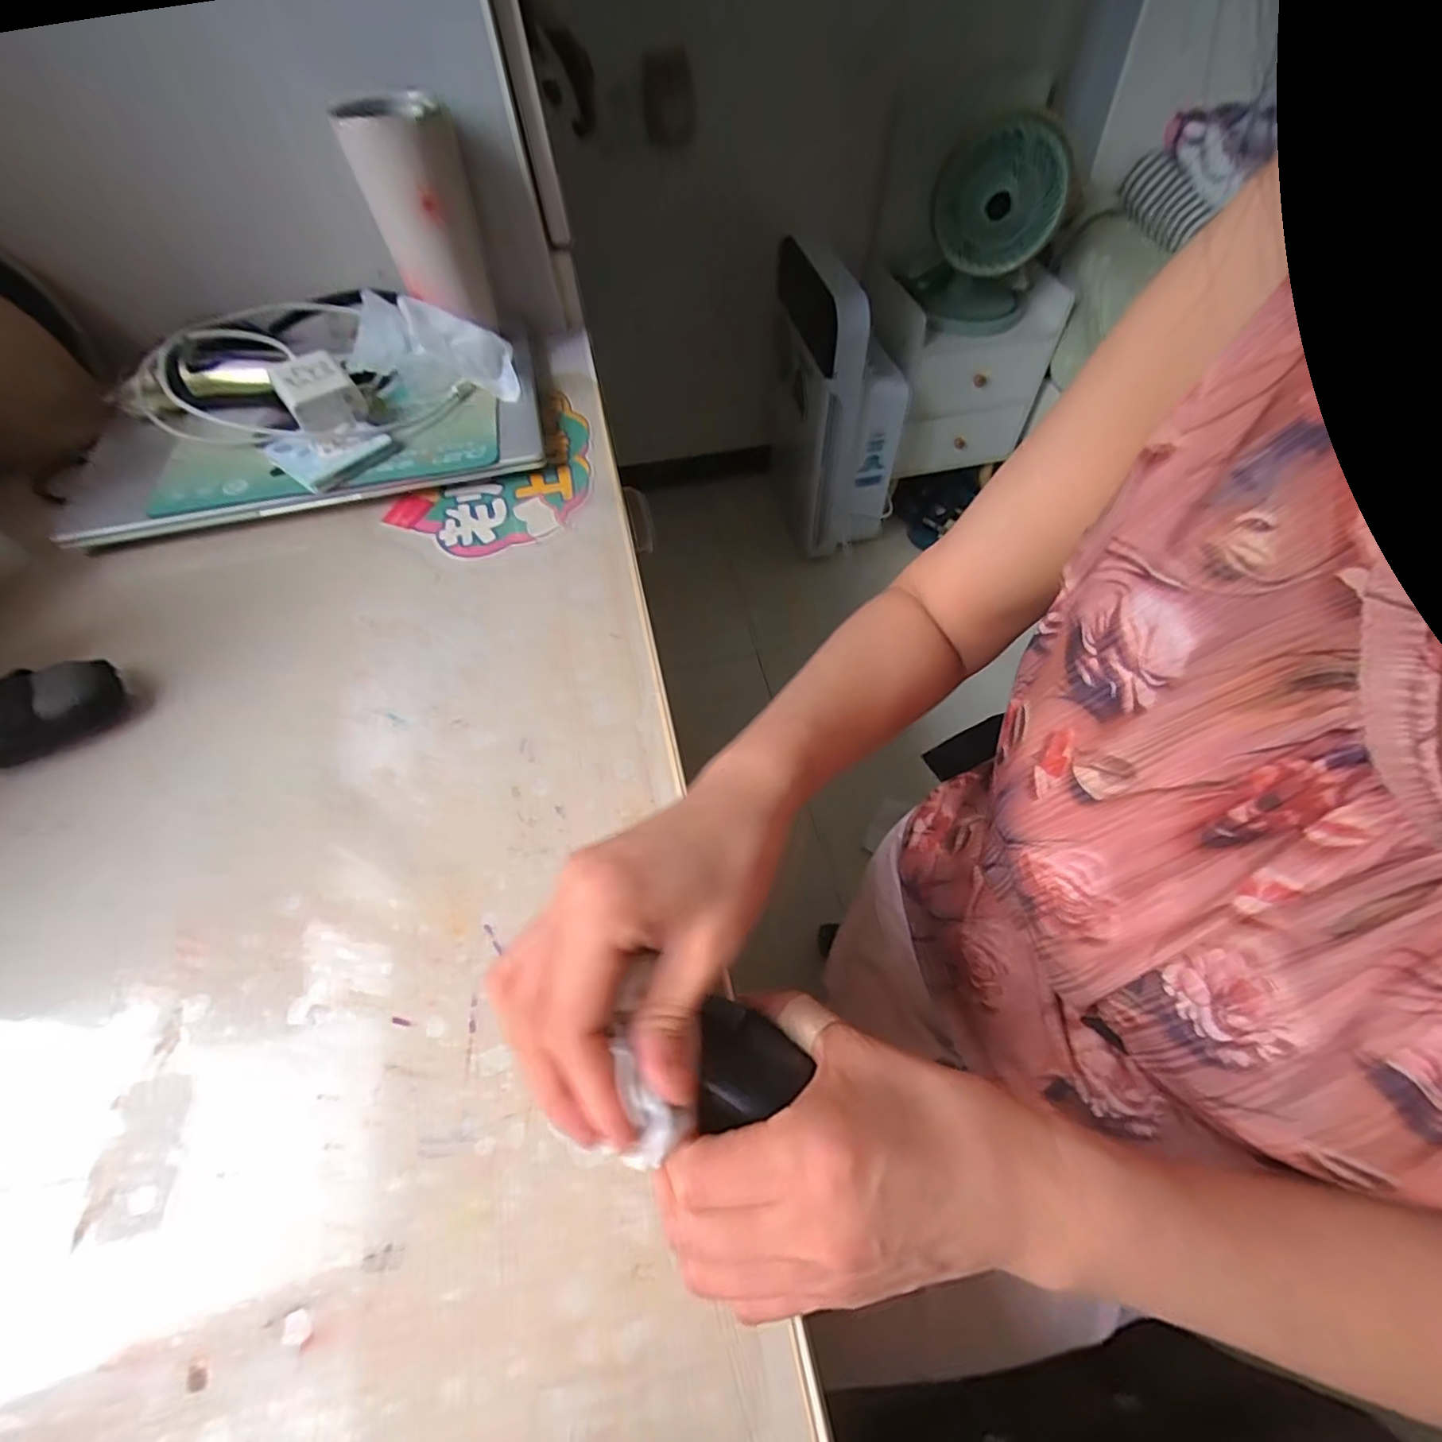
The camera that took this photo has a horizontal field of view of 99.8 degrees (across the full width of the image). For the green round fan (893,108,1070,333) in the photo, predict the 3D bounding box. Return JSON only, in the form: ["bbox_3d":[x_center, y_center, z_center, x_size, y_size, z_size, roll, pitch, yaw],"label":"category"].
[{"bbox_3d":[0.468,-0.867,1.069,0.219,0.299,0.190,17,59,13],"label":"green round fan"}]

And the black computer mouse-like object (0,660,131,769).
[{"bbox_3d":[-0.399,-0.002,0.351,0.084,0.039,0.036,-26,61,-15],"label":"black computer mouse-like object"}]

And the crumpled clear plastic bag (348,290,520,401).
[{"bbox_3d":[-0.249,-0.318,0.514,0.146,0.059,0.050,1,57,3],"label":"crumpled clear plastic bag"}]

